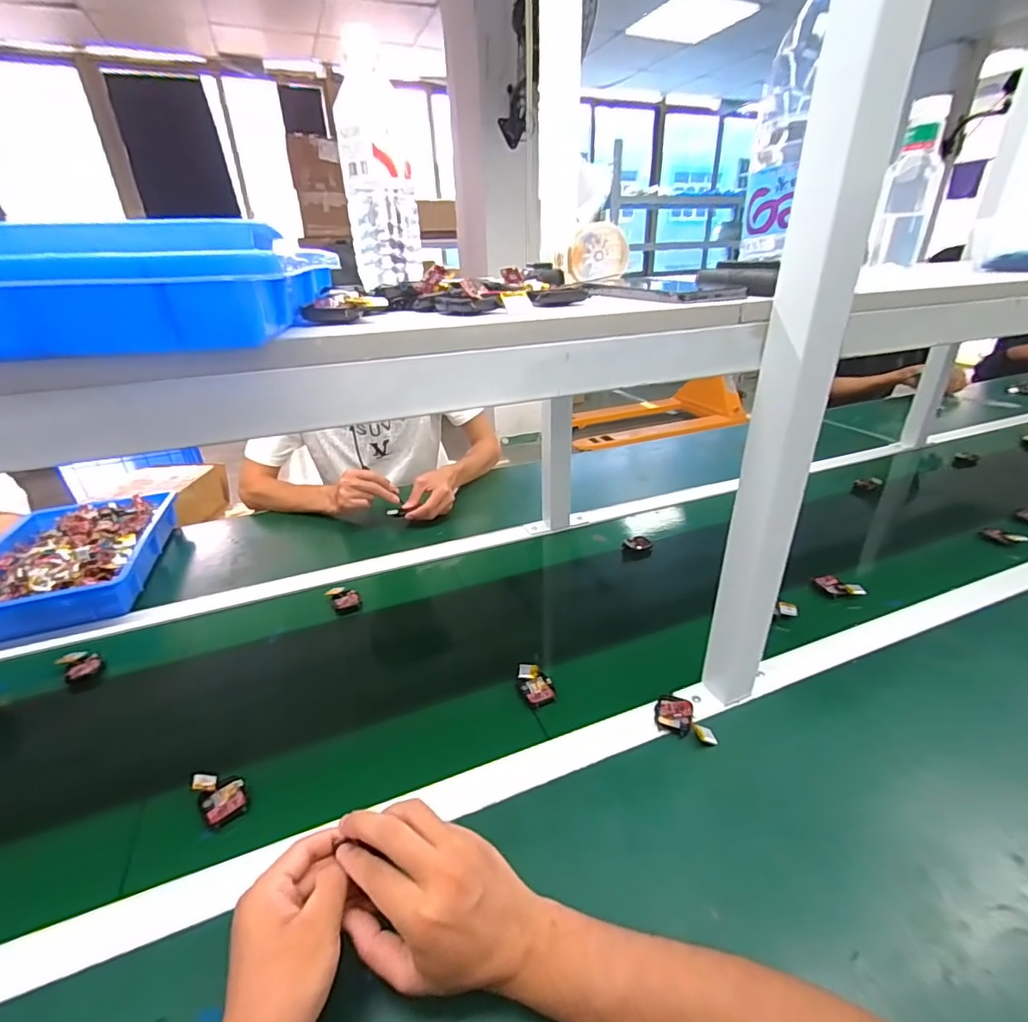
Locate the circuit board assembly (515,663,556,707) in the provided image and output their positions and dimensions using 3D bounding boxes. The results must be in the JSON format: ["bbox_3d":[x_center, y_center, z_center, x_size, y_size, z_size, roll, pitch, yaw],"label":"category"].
[{"bbox_3d":[0.026,0.207,0.596,0.035,0.018,0.060,-11,29,-17],"label":"circuit board assembly"}]

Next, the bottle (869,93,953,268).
[{"bbox_3d":[0.567,-0.461,0.718,0.069,0.193,0.070,16,32,30],"label":"bottle"}]

